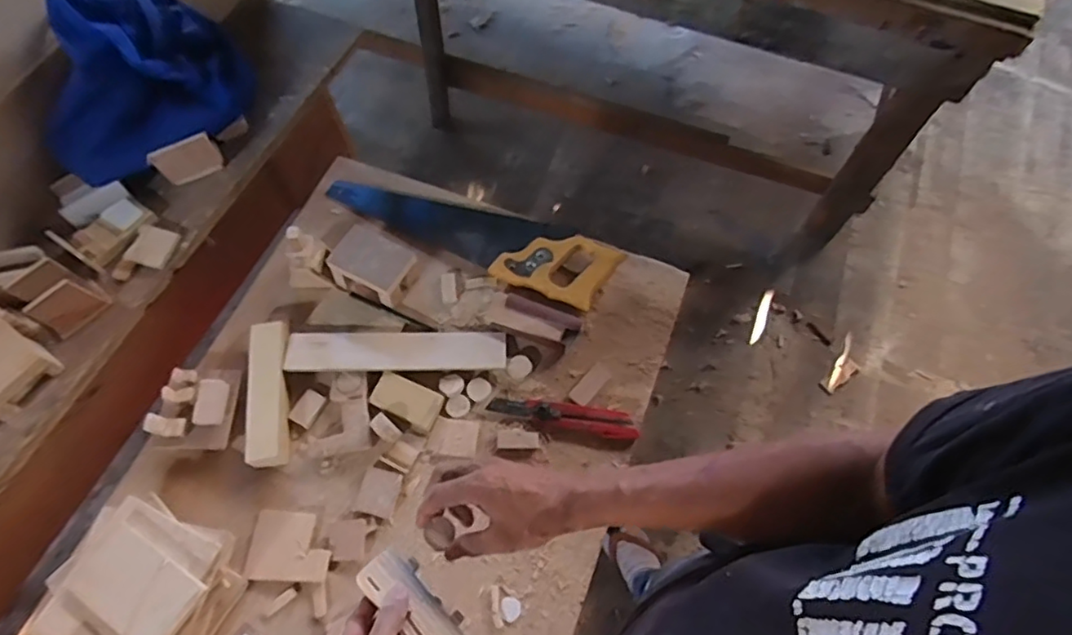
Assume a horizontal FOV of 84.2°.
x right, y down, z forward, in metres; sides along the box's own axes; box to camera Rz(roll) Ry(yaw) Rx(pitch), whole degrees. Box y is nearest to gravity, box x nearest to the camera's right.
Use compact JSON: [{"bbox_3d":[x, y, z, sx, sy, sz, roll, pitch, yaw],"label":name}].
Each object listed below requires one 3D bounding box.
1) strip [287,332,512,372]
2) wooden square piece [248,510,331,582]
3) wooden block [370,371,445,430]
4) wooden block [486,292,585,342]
[{"bbox_3d":[-0.165,0.040,0.712,0.259,0.016,0.047,-2,65,0],"label":"strip"},{"bbox_3d":[-0.263,0.246,0.639,0.088,0.008,0.068,-1,63,9],"label":"wooden square piece"},{"bbox_3d":[-0.151,0.096,0.693,0.081,0.011,0.043,23,68,11],"label":"wooden block"},{"bbox_3d":[-0.003,-0.001,0.738,0.114,0.023,0.045,21,68,10],"label":"wooden block"}]

